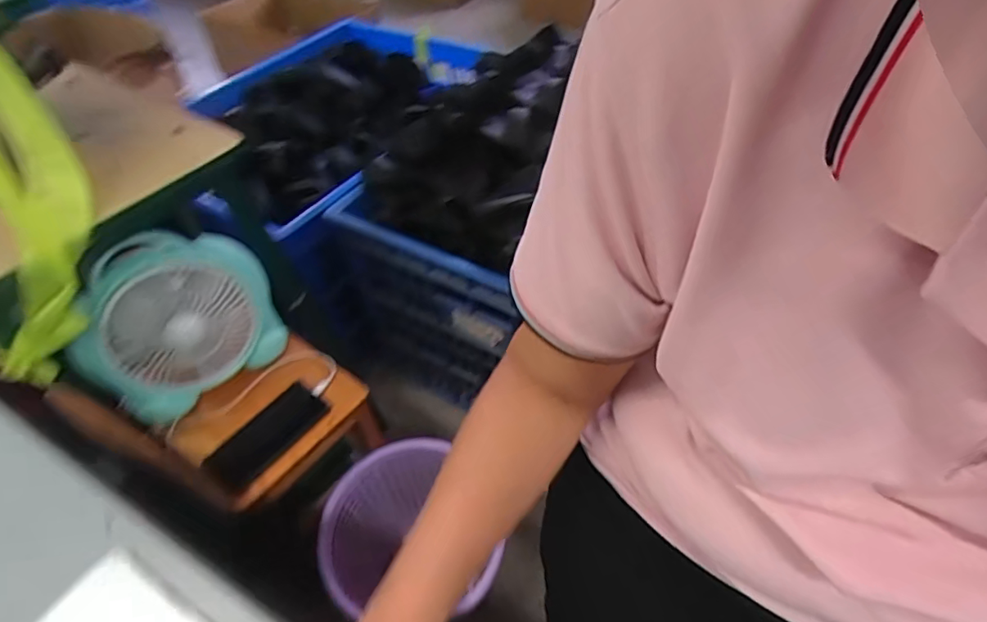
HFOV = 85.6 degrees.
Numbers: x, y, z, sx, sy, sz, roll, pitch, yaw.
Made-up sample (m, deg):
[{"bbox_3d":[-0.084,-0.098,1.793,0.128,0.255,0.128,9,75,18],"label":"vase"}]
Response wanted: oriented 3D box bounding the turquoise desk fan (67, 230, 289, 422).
[{"bbox_3d":[-0.428,0.015,0.732,0.241,0.215,0.078,-29,53,-21],"label":"turquoise desk fan"}]

